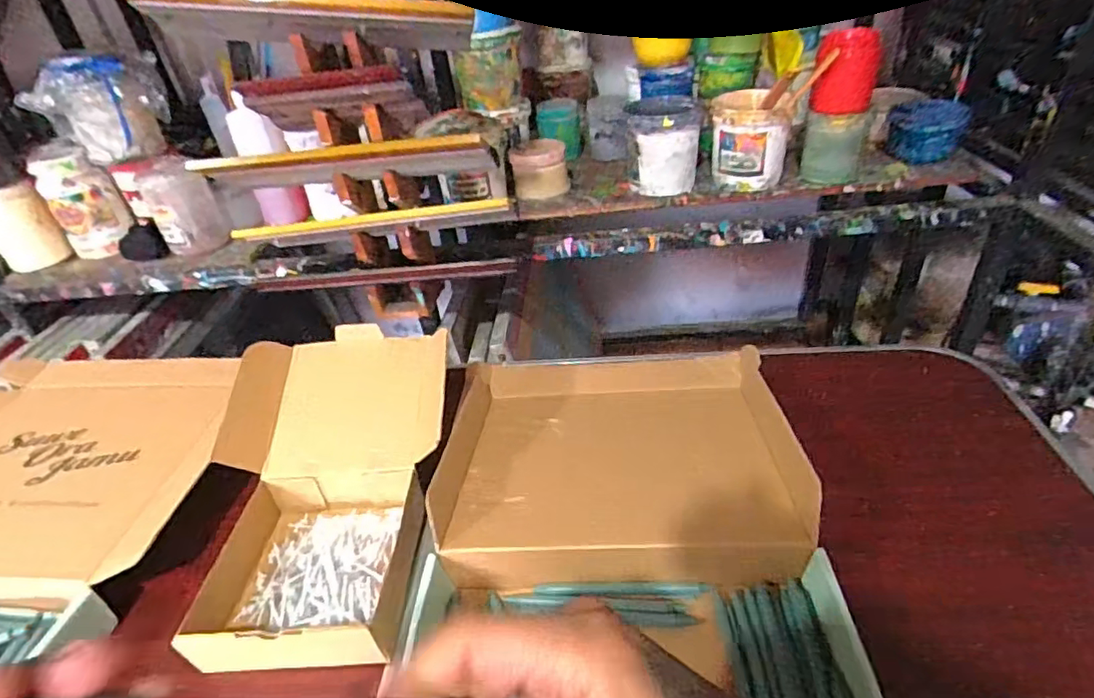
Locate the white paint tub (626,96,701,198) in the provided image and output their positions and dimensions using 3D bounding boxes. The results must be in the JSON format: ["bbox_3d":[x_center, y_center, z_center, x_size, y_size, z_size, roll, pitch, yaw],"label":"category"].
[{"bbox_3d":[0.186,-0.334,0.936,0.111,0.126,0.125,-3,36,6],"label":"white paint tub"}]

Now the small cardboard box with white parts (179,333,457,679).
[{"bbox_3d":[-0.210,0.117,0.548,0.211,0.116,0.302,-3,36,6],"label":"small cardboard box with white parts"}]

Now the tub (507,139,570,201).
[{"bbox_3d":[-0.013,-0.312,0.982,0.094,0.072,0.103,-6,36,2],"label":"tub"}]

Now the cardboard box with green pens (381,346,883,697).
[{"bbox_3d":[0.058,0.167,0.481,0.331,0.051,0.539,-2,36,7],"label":"cardboard box with green pens"}]

